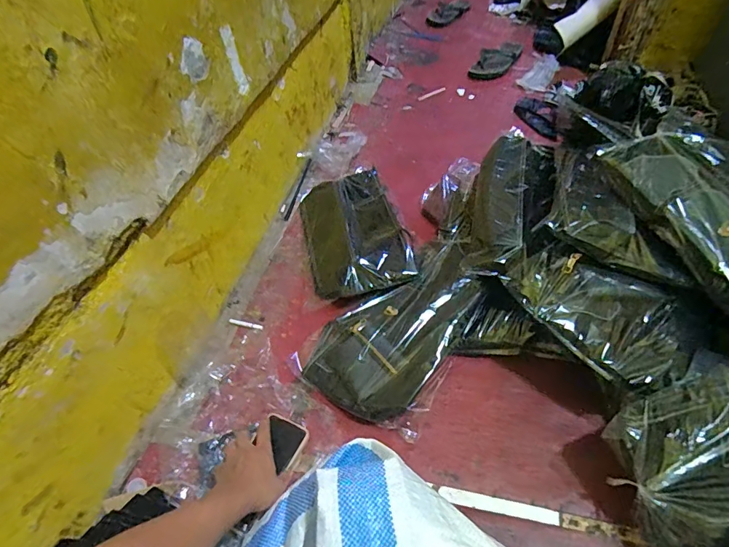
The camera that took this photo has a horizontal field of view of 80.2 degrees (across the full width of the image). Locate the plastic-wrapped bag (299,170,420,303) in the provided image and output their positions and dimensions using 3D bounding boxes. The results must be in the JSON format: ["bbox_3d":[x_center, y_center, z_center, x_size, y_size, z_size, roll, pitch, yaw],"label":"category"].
[{"bbox_3d":[-0.028,-0.101,0.941,0.202,0.071,0.381,-12,50,-4],"label":"plastic-wrapped bag"}]

